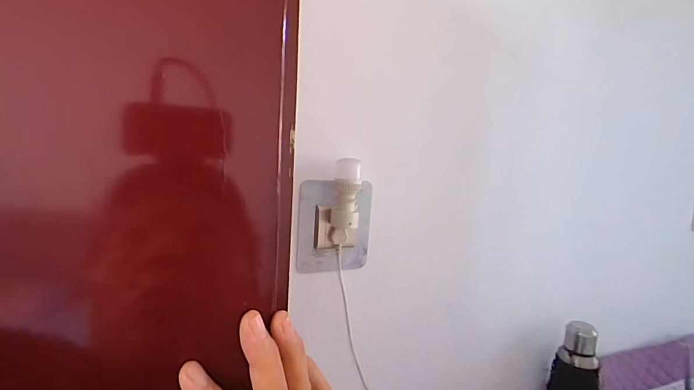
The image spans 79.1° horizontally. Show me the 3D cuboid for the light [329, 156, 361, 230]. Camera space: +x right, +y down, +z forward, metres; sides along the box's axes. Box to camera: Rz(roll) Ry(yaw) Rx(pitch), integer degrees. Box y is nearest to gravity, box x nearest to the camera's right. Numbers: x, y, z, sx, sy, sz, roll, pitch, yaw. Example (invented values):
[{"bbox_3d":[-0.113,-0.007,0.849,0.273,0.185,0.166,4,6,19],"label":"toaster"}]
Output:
[{"bbox_3d":[-0.001,-0.002,0.758,0.050,0.124,0.041,4,8,-1],"label":"light"}]

